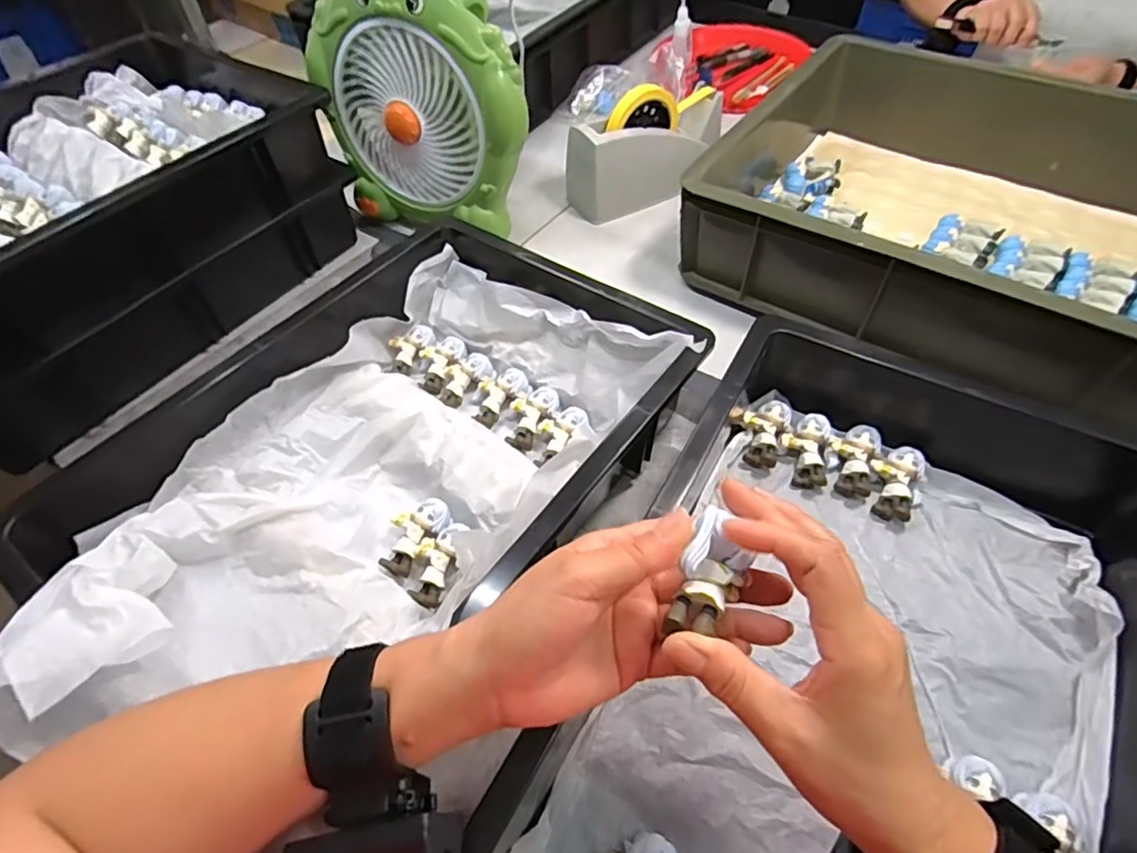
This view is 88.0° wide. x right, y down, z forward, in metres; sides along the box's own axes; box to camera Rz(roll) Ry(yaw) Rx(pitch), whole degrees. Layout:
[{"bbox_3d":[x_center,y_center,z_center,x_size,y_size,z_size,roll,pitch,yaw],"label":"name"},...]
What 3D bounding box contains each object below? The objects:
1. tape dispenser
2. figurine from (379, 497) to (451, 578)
[{"bbox_3d":[0.102,-0.339,0.719,0.201,0.113,0.077,-21,55,-13],"label":"tape dispenser"},{"bbox_3d":[-0.120,0.082,0.454,0.035,0.017,0.062,26,58,21],"label":"figurine"}]

